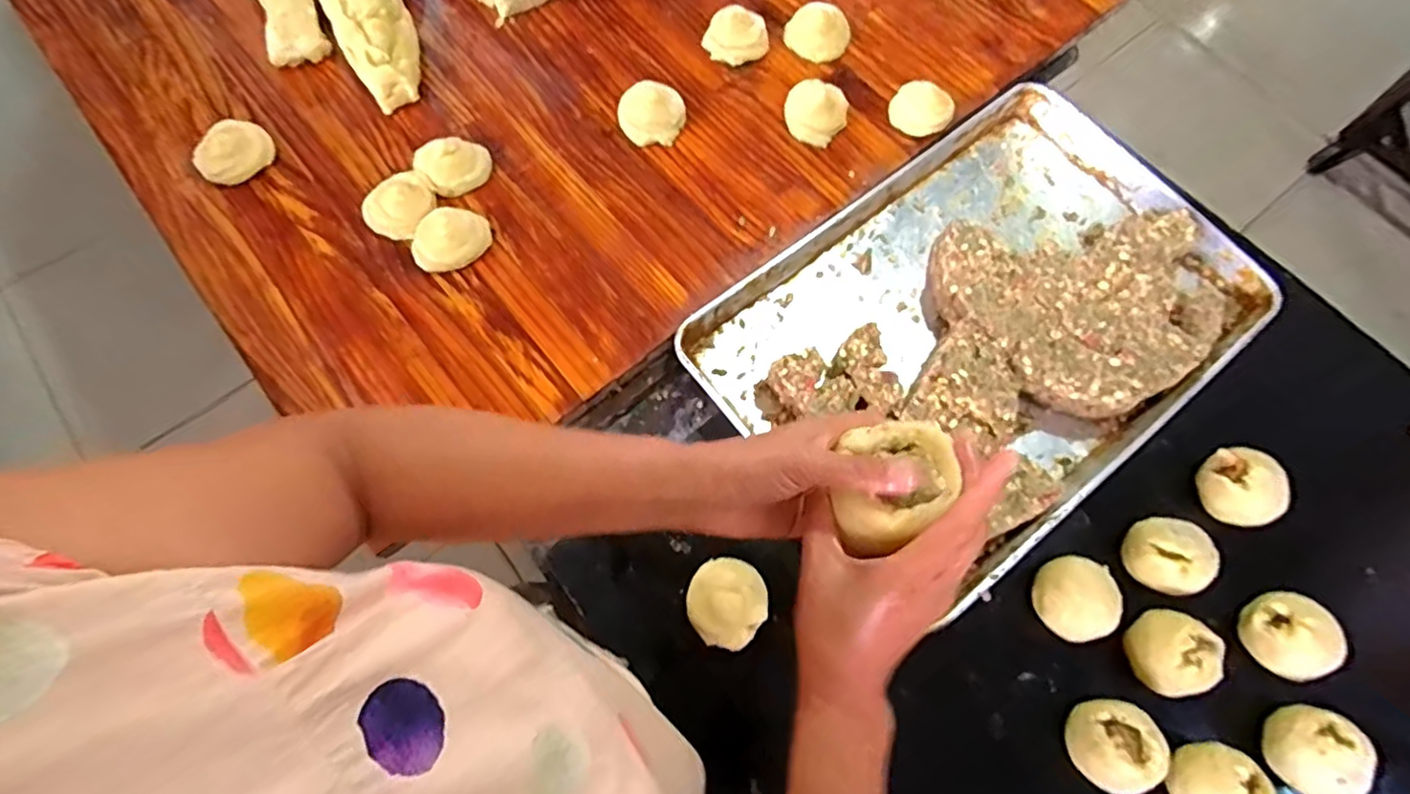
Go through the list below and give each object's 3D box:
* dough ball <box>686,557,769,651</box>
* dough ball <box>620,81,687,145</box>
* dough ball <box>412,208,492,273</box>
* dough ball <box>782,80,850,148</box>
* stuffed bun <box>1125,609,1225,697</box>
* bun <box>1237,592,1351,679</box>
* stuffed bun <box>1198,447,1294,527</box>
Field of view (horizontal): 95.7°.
[{"bbox_3d":[0.022,0.205,0.641,0.079,0.042,0.080,0,71,-1],"label":"dough ball"},{"bbox_3d":[-0.066,-0.353,0.794,0.079,0.038,0.073,0,71,-1],"label":"dough ball"},{"bbox_3d":[-0.292,-0.183,0.732,0.091,0.034,0.069,-28,74,-10],"label":"dough ball"},{"bbox_3d":[0.140,-0.358,0.802,0.077,0.030,0.083,0,71,-1],"label":"dough ball"},{"bbox_3d":[0.448,0.245,0.609,0.069,0.043,0.074,1,71,-2],"label":"stuffed bun"},{"bbox_3d":[0.563,0.229,0.612,0.064,0.059,0.069,-32,75,-12],"label":"bun"},{"bbox_3d":[0.560,0.092,0.661,0.072,0.038,0.072,1,71,-2],"label":"stuffed bun"}]

